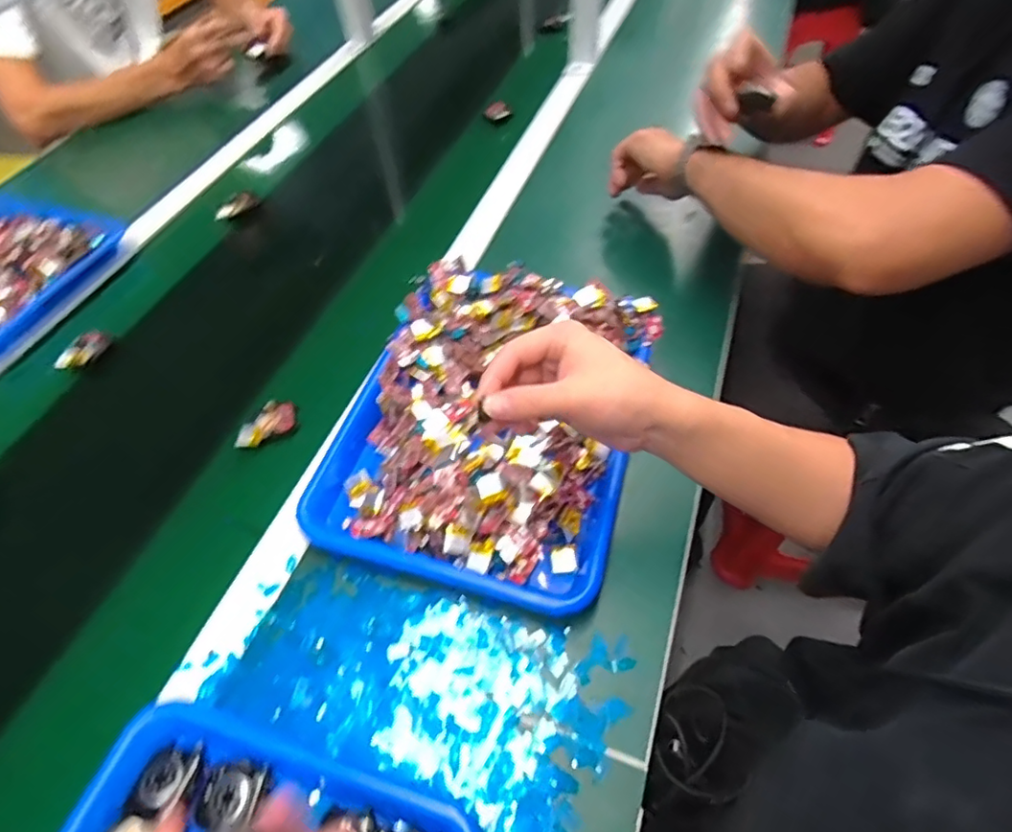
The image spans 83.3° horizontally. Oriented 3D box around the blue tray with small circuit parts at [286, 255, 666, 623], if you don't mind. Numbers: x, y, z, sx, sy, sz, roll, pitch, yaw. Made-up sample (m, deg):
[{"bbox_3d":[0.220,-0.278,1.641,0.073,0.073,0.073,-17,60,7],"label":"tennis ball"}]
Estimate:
[{"bbox_3d":[-0.010,-0.006,0.528,0.257,0.091,0.328,13,56,12],"label":"blue tray with small circuit parts"}]

